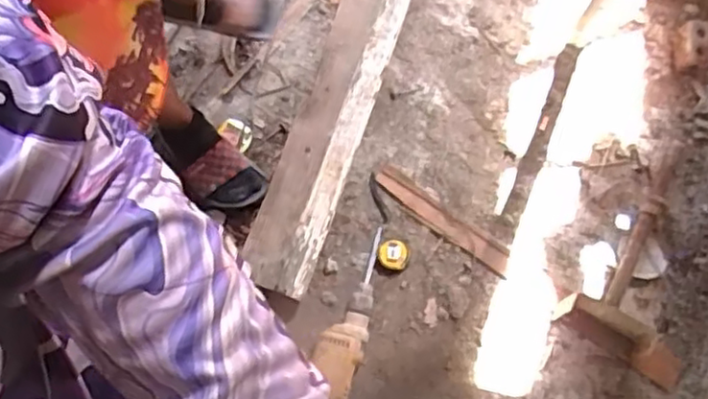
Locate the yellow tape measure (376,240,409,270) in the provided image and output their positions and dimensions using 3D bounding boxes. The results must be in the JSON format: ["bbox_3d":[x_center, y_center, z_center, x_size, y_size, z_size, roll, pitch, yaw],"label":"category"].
[{"bbox_3d":[0.073,0.106,1.289,0.055,0.025,0.053,0,73,-1],"label":"yellow tape measure"}]

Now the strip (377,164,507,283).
[{"bbox_3d":[0.170,0.041,1.329,0.306,0.008,0.056,37,76,9],"label":"strip"}]

